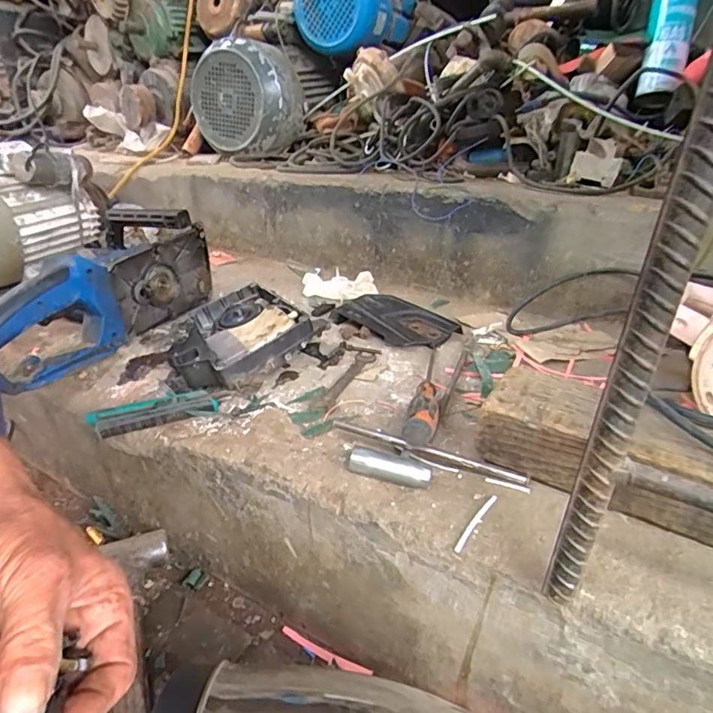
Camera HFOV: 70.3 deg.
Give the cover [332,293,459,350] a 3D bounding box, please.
[{"bbox_3d":[0.053,-0.053,0.721,0.157,0.030,0.093,20,32,34],"label":"cover"}]

